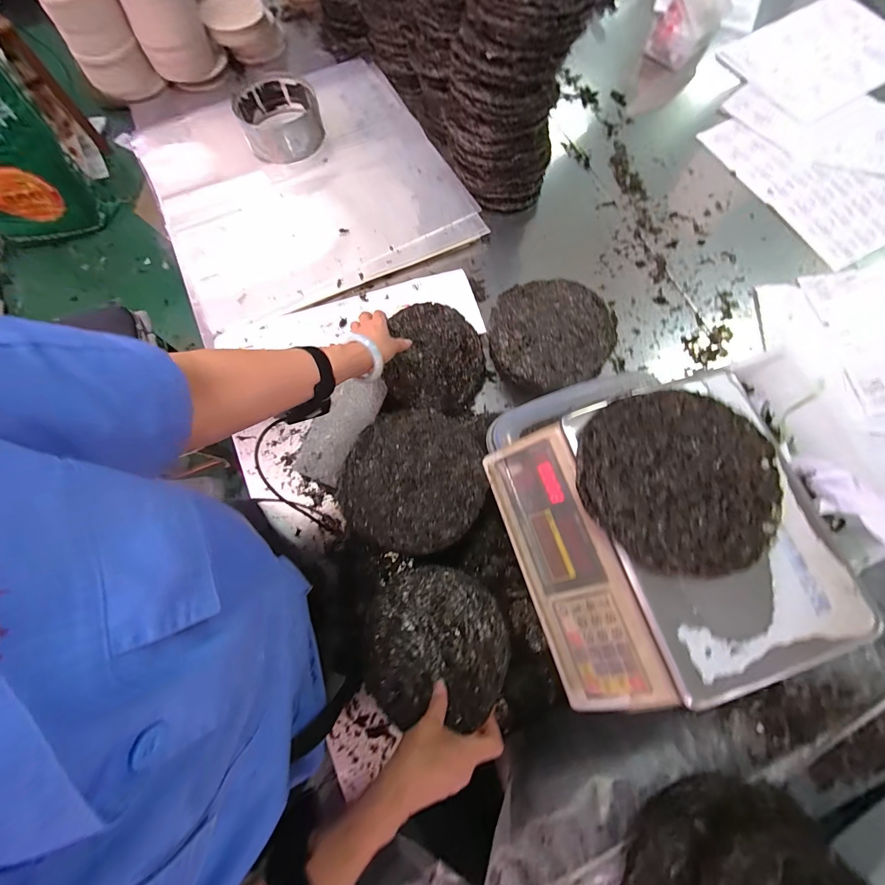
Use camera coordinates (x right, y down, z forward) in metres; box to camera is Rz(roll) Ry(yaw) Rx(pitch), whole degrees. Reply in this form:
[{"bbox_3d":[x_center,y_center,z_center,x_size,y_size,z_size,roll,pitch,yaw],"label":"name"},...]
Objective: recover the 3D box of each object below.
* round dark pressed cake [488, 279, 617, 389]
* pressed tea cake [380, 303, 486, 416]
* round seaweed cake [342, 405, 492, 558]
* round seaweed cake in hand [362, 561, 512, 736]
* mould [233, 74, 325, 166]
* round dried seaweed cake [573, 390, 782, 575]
[{"bbox_3d":[0.195,-0.192,0.661,0.223,0.019,0.198,-13,74,-3],"label":"round dark pressed cake"},{"bbox_3d":[-0.012,-0.156,0.724,0.189,0.012,0.195,1,90,-17],"label":"pressed tea cake"},{"bbox_3d":[-0.036,0.053,0.544,0.187,0.038,0.205,0,73,-1],"label":"round seaweed cake"},{"bbox_3d":[-0.014,0.263,0.500,0.190,0.019,0.181,-7,67,17],"label":"round seaweed cake in hand"},{"bbox_3d":[-0.379,-0.763,0.902,0.179,0.078,0.176,-12,74,-3],"label":"mould"},{"bbox_3d":[0.256,0.039,0.412,0.202,0.020,0.194,0,73,-1],"label":"round dried seaweed cake"}]

